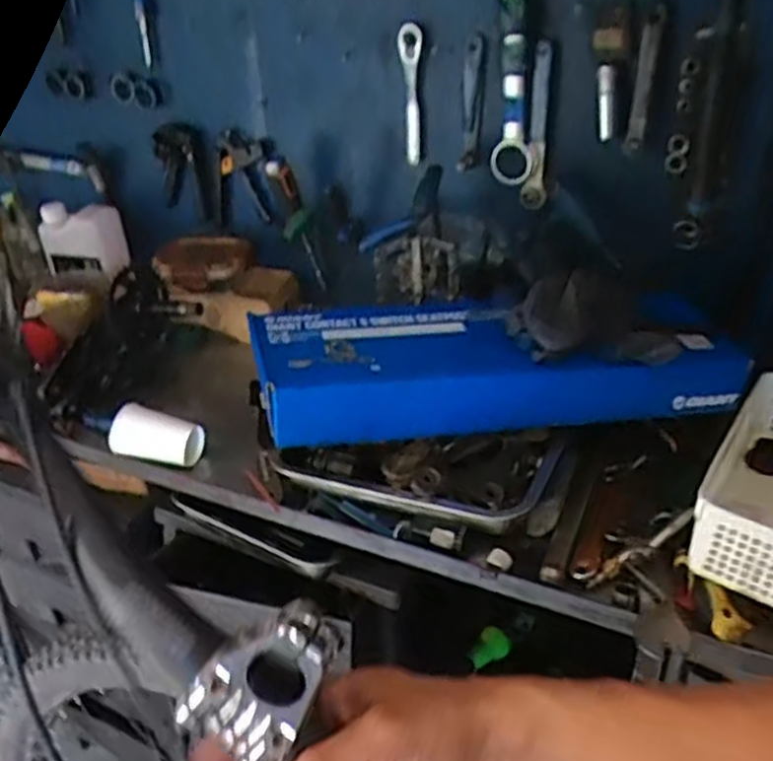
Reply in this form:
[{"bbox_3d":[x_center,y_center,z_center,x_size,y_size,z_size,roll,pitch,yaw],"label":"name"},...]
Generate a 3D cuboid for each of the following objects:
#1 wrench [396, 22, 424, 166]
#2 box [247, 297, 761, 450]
[{"bbox_3d":[0.031,-0.377,1.035,0.033,0.178,0.030,3,30,3],"label":"wrench"},{"bbox_3d":[0.131,-0.023,0.856,0.534,0.093,0.174,-7,32,-9],"label":"box"}]

